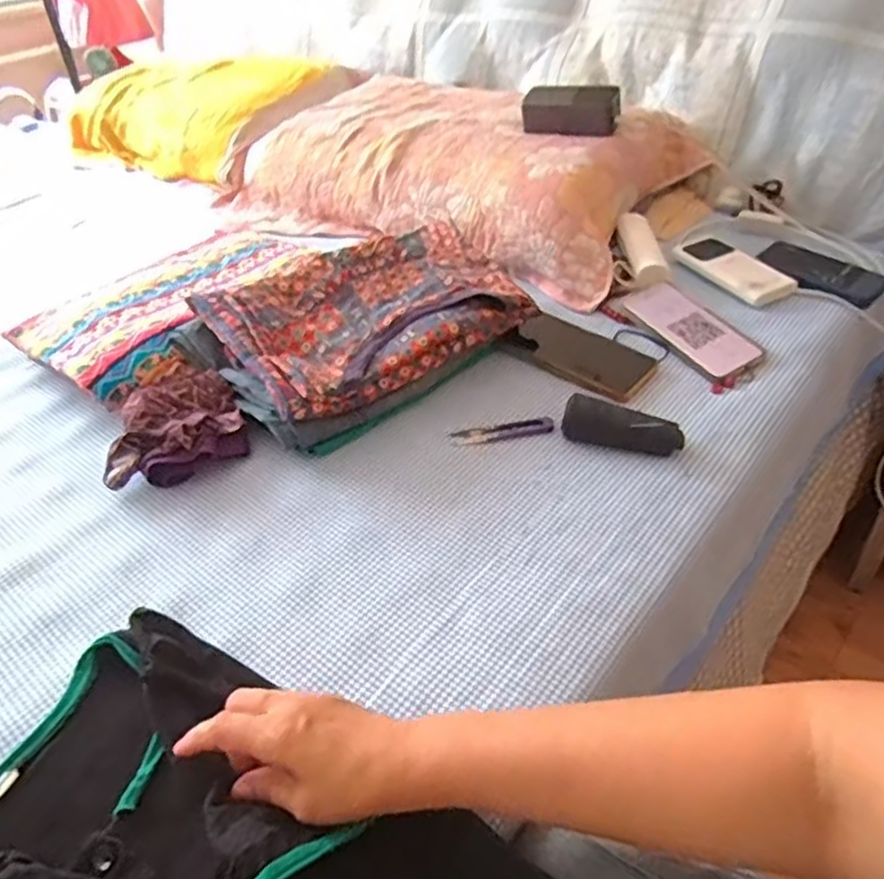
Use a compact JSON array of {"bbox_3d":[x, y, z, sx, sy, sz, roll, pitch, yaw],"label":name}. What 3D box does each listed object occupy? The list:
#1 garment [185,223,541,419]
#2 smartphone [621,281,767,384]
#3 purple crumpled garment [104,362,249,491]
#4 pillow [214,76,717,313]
[{"bbox_3d":[-0.079,-0.139,0.744,0.305,0.077,0.199,-28,45,-24],"label":"garment"},{"bbox_3d":[0.285,-0.130,0.785,0.087,0.012,0.166,-29,55,-19],"label":"smartphone"},{"bbox_3d":[-0.260,-0.019,0.683,0.120,0.039,0.143,-9,40,-4],"label":"purple crumpled garment"},{"bbox_3d":[-0.005,-0.424,1.065,0.686,0.138,0.345,21,47,28],"label":"pillow"}]

